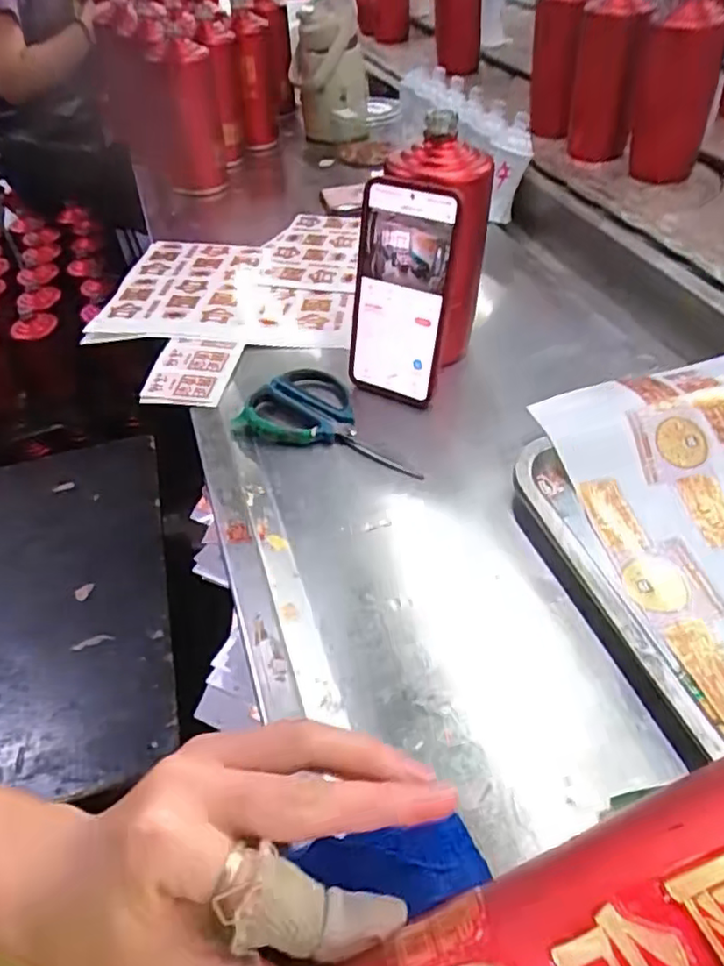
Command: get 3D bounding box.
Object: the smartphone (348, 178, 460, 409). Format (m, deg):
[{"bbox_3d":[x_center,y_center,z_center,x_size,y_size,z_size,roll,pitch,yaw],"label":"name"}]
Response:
[{"bbox_3d":[0.029,-0.148,0.510,0.081,0.165,0.016,20,35,21],"label":"smartphone"}]

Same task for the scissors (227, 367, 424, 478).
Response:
[{"bbox_3d":[-0.018,-0.055,0.524,0.159,0.012,0.092,15,49,19],"label":"scissors"}]

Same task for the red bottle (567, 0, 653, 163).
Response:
[{"bbox_3d":[0.319,-0.528,0.834,0.068,0.179,0.086,3,46,8],"label":"red bottle"}]

